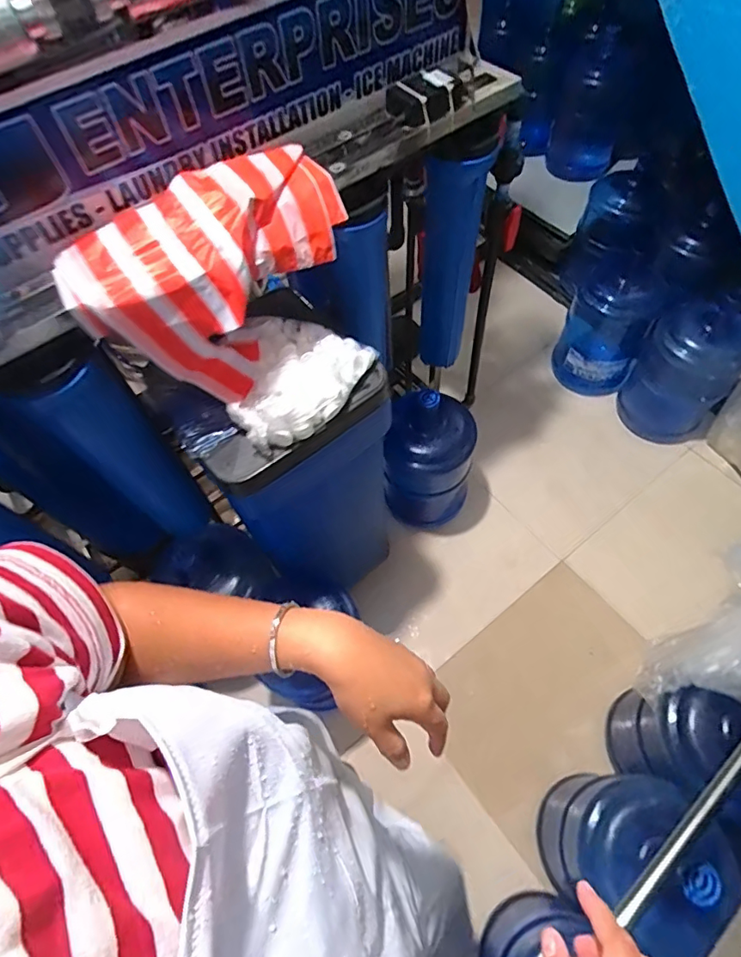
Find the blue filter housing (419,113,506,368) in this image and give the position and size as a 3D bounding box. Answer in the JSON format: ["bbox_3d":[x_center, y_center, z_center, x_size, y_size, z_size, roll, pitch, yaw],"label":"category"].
[{"bbox_3d":[0.171,-0.458,1.052,0.118,0.545,0.145,2,61,5],"label":"blue filter housing"}]

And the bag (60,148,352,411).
[{"bbox_3d":[-0.213,-0.277,0.716,0.177,0.221,0.357,40,70,22],"label":"bag"}]

